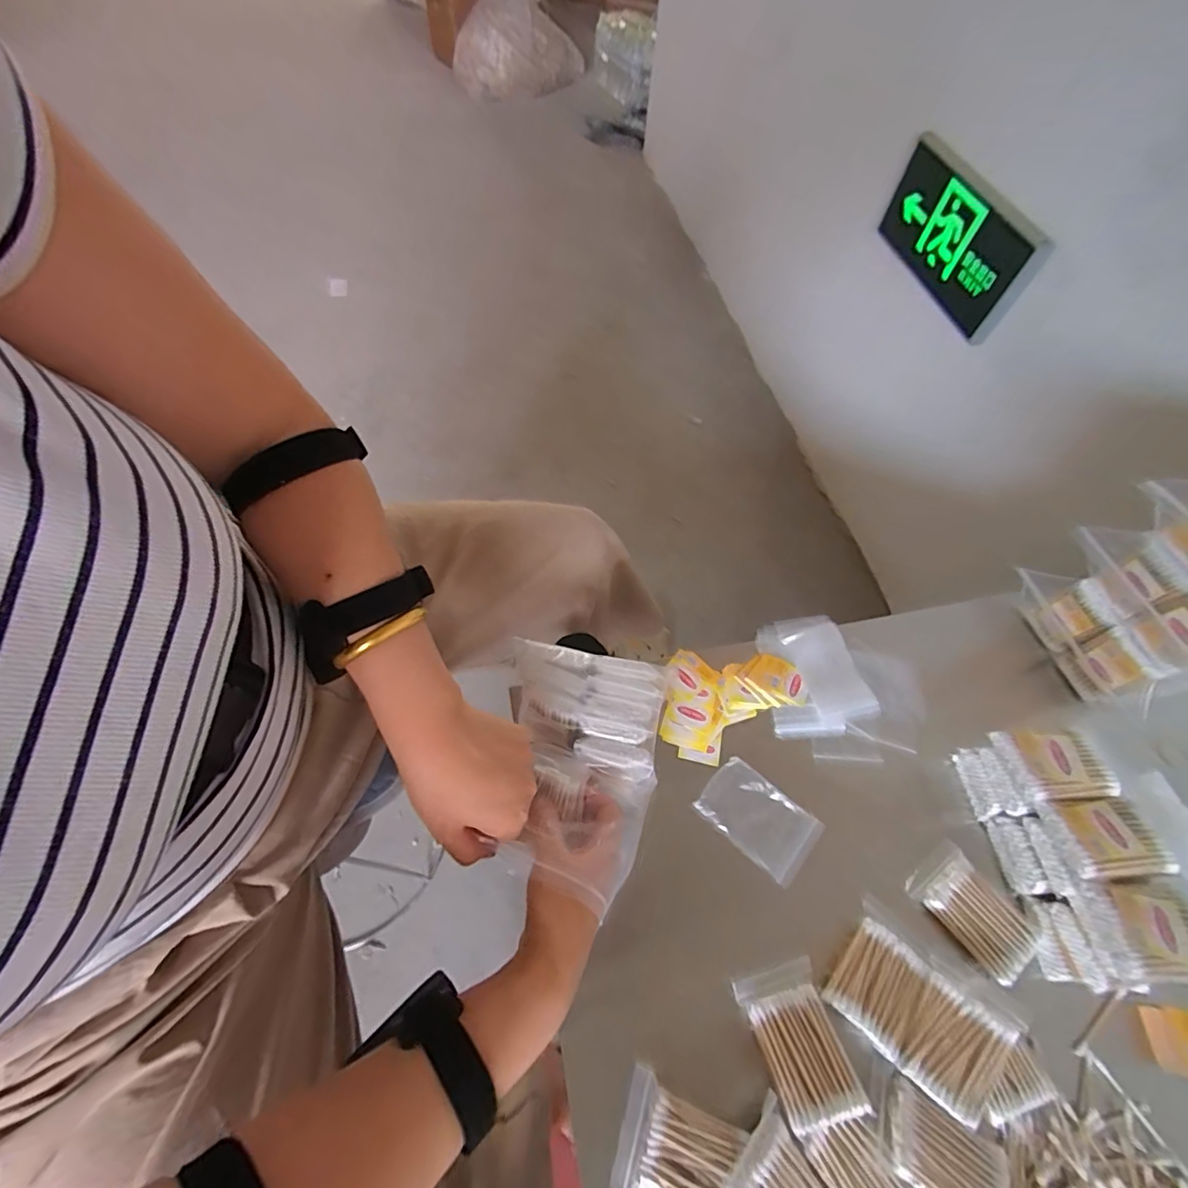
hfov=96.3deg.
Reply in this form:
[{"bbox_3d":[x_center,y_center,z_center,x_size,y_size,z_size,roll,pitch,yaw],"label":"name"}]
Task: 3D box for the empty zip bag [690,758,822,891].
[{"bbox_3d":[0.148,0.202,0.483,0.098,0.008,0.064,39,67,19],"label":"empty zip bag"}]

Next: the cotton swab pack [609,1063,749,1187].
[{"bbox_3d":[0.060,0.380,0.362,0.081,0.023,0.064,16,60,6],"label":"cotton swab pack"}]

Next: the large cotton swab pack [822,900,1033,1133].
[{"bbox_3d":[0.244,0.308,0.399,0.111,0.015,0.087,30,67,31],"label":"large cotton swab pack"}]

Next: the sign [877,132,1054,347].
[{"bbox_3d":[0.565,-0.568,0.848,0.026,0.154,0.363,-7,60,-8],"label":"sign"}]

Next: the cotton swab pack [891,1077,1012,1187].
[{"bbox_3d":[0.241,0.382,0.354,0.081,0.014,0.050,32,62,14],"label":"cotton swab pack"}]

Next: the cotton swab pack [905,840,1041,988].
[{"bbox_3d":[0.315,0.265,0.443,0.061,0.025,0.086,-27,65,-18],"label":"cotton swab pack"}]

